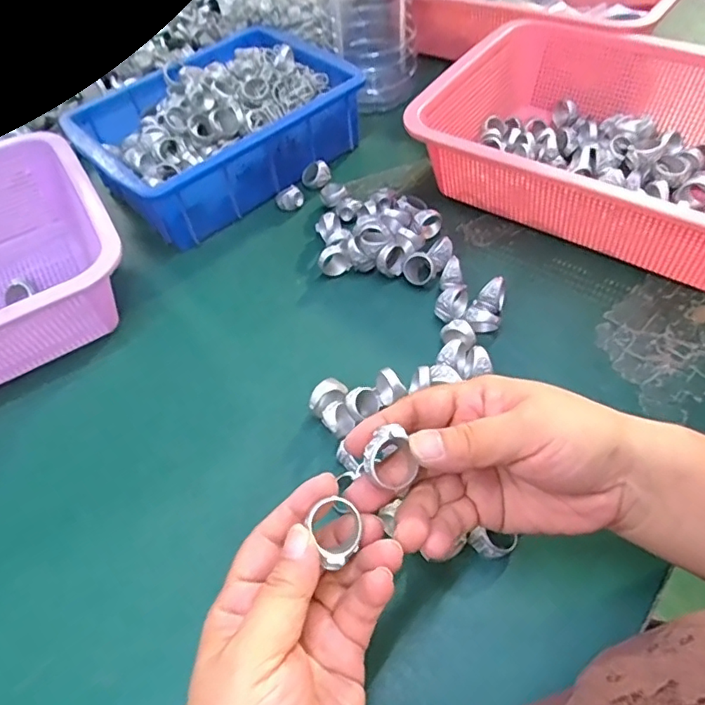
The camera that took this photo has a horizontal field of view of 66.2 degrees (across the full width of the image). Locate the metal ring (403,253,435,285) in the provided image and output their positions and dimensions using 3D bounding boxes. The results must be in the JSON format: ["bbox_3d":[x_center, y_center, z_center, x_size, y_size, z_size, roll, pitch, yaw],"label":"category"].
[{"bbox_3d":[0.053,-0.066,0.430,0.024,0.010,0.024,-22,88,20],"label":"metal ring"}]

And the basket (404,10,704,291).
[{"bbox_3d":[0.217,-0.170,0.453,0.296,0.085,0.223,30,60,24],"label":"basket"}]

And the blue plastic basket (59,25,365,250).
[{"bbox_3d":[-0.129,-0.216,0.534,0.245,0.086,0.179,-33,57,-19],"label":"blue plastic basket"}]

